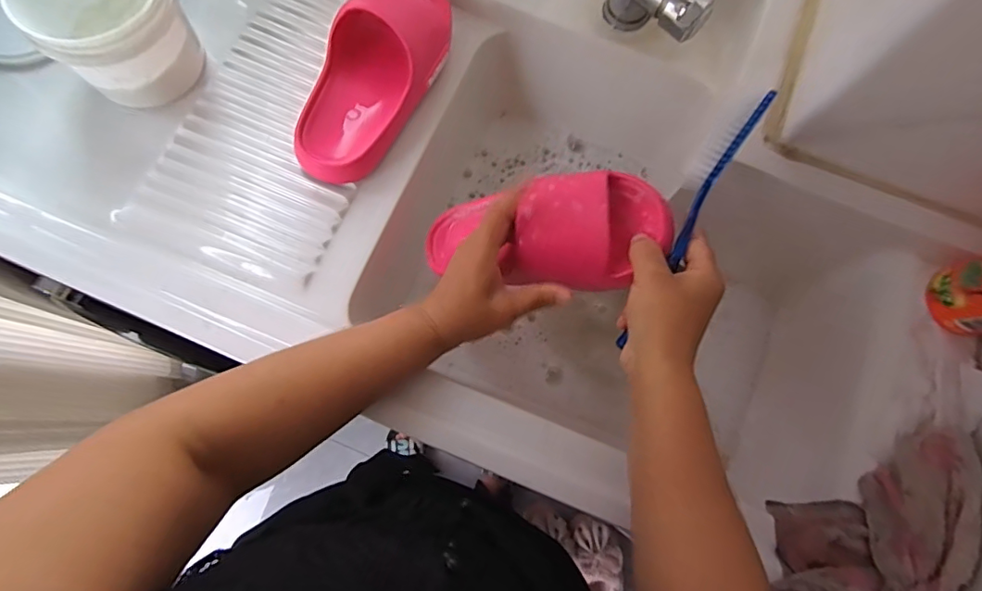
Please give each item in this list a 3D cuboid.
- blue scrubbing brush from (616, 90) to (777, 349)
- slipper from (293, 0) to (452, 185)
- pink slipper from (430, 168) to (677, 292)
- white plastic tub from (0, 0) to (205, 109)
[{"bbox_3d":[0.154,-0.063,0.405,0.032,0.013,0.223,27,92,5],"label":"blue scrubbing brush"},{"bbox_3d":[-0.108,-0.219,0.498,0.093,0.056,0.239,22,78,4],"label":"slipper"},{"bbox_3d":[0.028,-0.060,0.450,0.229,0.057,0.095,3,74,35],"label":"pink slipper"},{"bbox_3d":[-0.339,-0.250,0.475,0.120,0.093,0.115,0,77,-1],"label":"white plastic tub"}]

